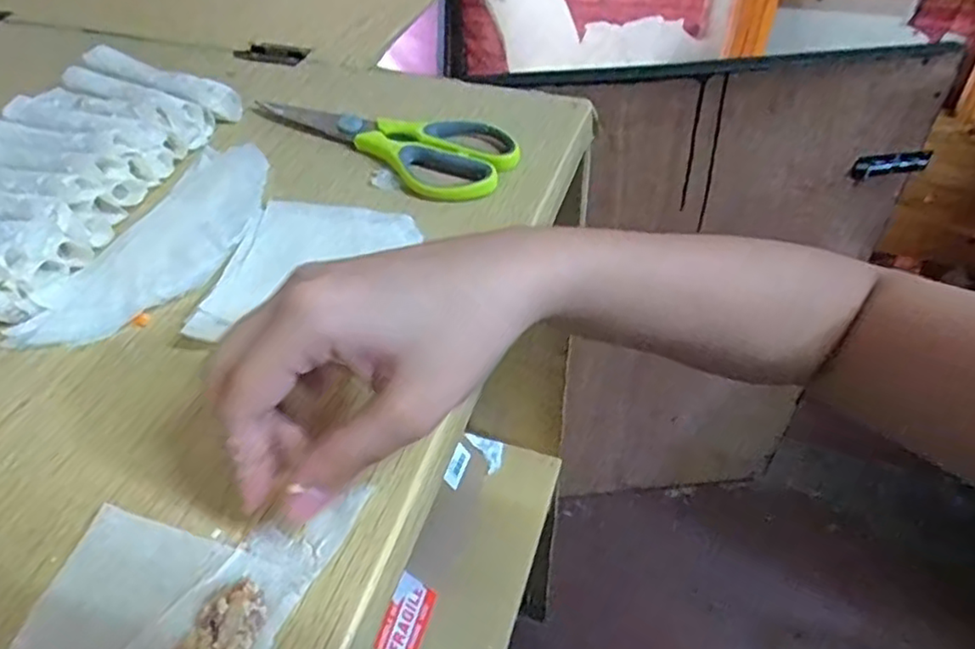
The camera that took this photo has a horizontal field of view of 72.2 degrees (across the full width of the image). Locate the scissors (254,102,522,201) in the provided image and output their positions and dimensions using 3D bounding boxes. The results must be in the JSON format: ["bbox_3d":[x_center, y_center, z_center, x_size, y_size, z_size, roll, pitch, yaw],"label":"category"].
[{"bbox_3d":[-0.071,-0.134,0.459,0.197,0.015,0.072,26,51,24],"label":"scissors"}]

